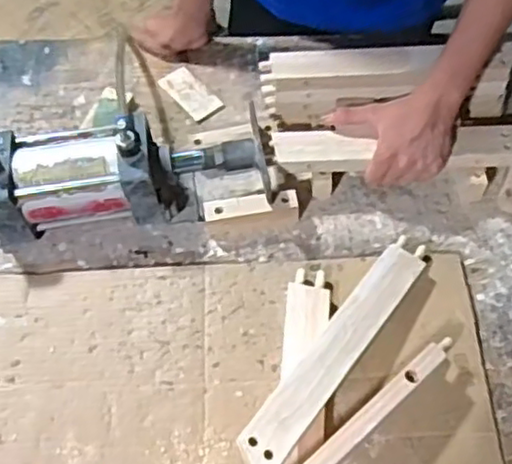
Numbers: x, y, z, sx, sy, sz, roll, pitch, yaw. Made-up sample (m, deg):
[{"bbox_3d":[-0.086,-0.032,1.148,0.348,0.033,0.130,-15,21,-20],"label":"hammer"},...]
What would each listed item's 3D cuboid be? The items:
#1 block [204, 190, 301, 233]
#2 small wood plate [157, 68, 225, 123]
[{"bbox_3d":[-0.005,-0.022,0.779,0.107,0.040,0.024,-6,61,-2],"label":"block"},{"bbox_3d":[-0.086,-0.184,0.895,0.047,0.004,0.090,-37,66,-18],"label":"small wood plate"}]

